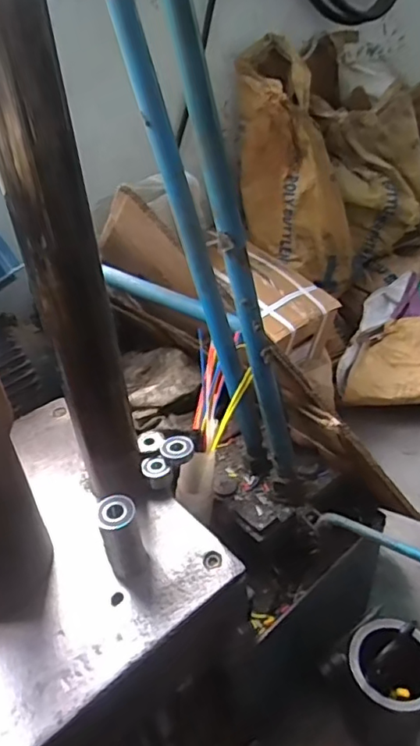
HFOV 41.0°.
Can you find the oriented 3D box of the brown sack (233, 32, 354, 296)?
[{"bbox_3d":[0.185,-0.454,1.310,0.195,0.576,0.158,-30,21,-28],"label":"brown sack"}]

